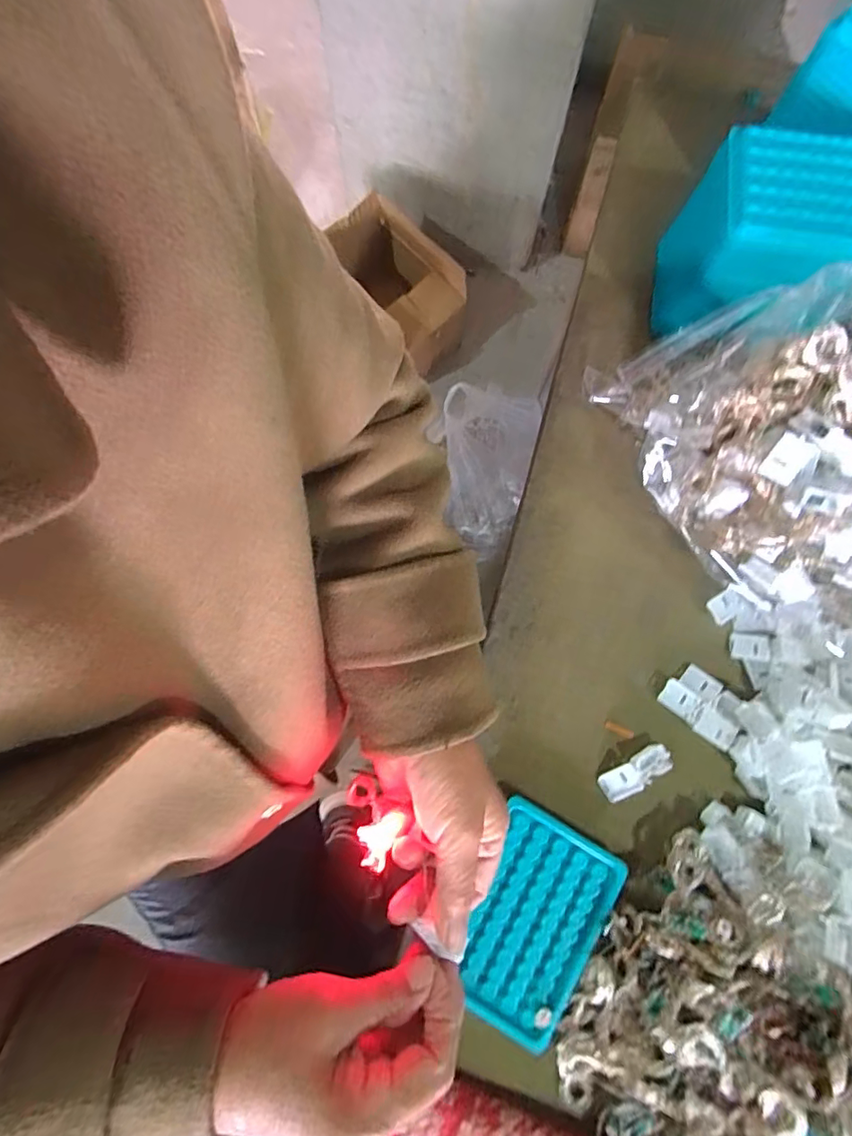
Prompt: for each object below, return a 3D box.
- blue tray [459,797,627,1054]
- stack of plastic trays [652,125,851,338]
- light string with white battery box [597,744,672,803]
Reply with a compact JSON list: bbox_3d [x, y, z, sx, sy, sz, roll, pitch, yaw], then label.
[{"bbox_3d":[0.073,0.243,0.353,0.085,0.011,0.130,29,80,5],"label":"blue tray"},{"bbox_3d":[0.262,-0.245,0.395,0.142,0.098,0.101,7,79,1],"label":"stack of plastic trays"},{"bbox_3d":[0.155,0.151,0.380,0.055,0.013,0.022,-33,80,-6],"label":"light string with white battery box"}]

